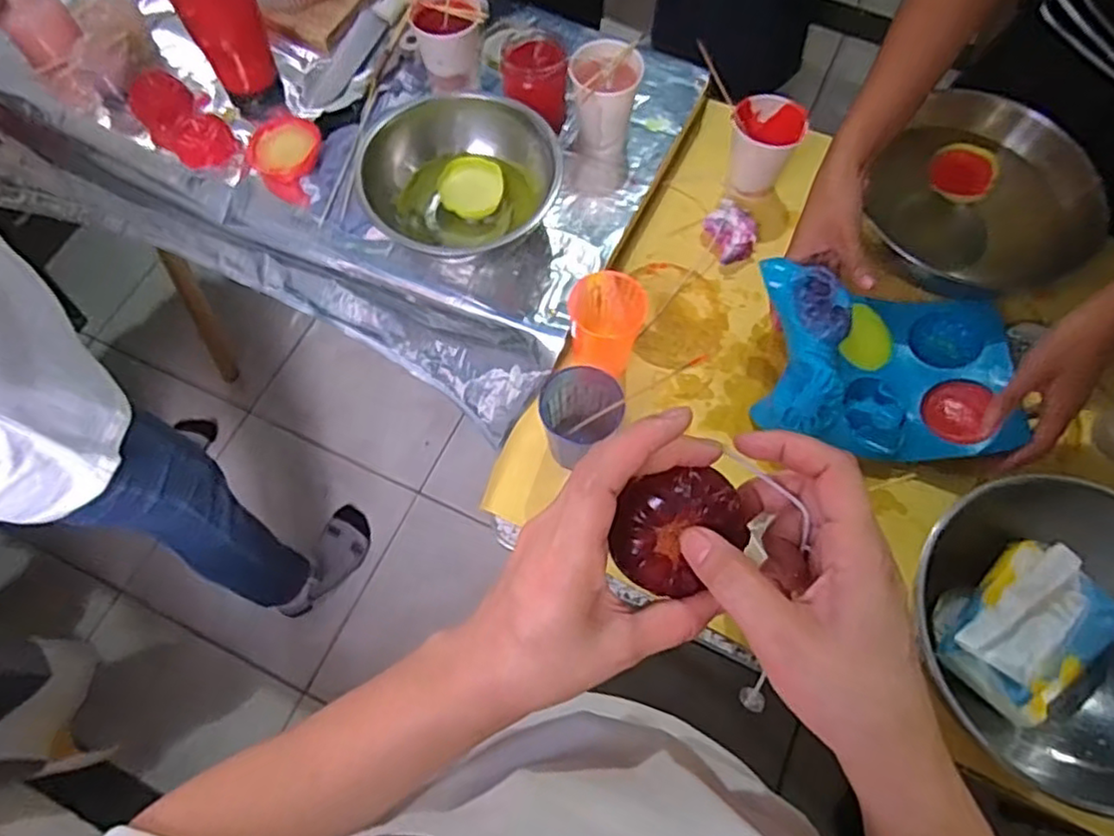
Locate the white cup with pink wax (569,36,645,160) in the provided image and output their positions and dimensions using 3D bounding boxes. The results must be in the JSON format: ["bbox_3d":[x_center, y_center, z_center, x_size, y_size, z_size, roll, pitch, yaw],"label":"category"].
[{"bbox_3d":[0.051,-0.339,0.735,0.073,0.093,0.073,3,68,2],"label":"white cup with pink wax"}]

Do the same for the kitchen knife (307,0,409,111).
[{"bbox_3d":[-0.229,-0.481,0.846,0.047,0.026,0.265,23,69,10],"label":"kitchen knife"}]

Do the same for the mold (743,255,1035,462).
[{"bbox_3d":[0.314,-0.055,0.648,0.231,0.092,0.168,3,68,2],"label":"mold"}]

